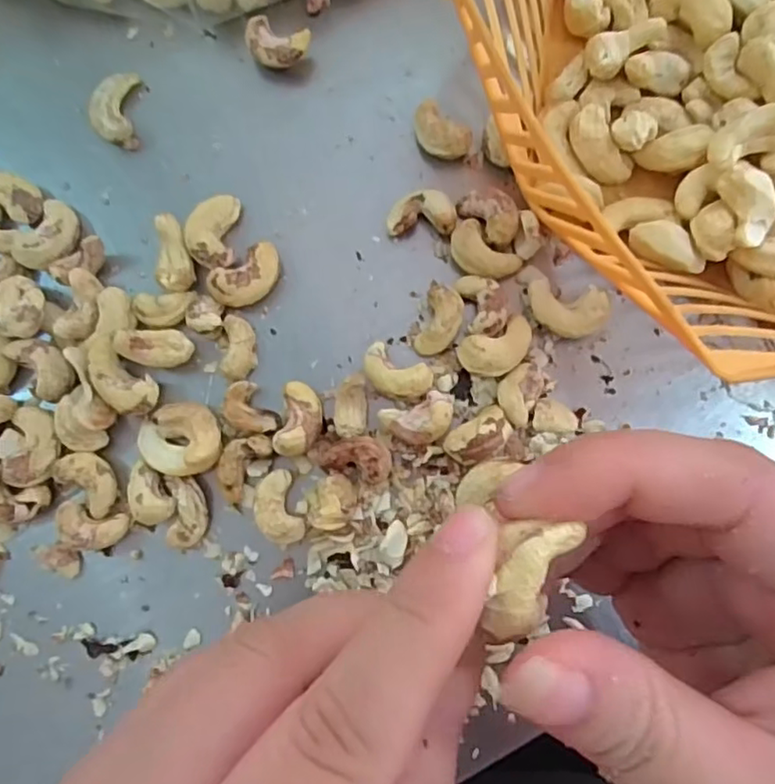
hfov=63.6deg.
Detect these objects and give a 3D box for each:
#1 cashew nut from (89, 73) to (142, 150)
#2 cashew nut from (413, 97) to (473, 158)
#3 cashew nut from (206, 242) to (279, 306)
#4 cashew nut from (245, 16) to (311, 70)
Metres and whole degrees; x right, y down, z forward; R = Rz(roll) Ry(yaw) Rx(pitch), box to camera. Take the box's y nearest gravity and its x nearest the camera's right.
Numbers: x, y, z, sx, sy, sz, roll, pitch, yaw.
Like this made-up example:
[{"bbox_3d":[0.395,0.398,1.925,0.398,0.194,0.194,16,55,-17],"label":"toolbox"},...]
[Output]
[{"bbox_3d":[-0.102,-0.106,0.236,0.016,0.007,0.028,1,83,4],"label":"cashew nut"},{"bbox_3d":[0.018,-0.092,0.224,0.014,0.012,0.023,-43,82,-2],"label":"cashew nut"},{"bbox_3d":[-0.049,-0.040,0.221,0.026,0.012,0.015,-34,82,0],"label":"cashew nut"},{"bbox_3d":[-0.041,-0.126,0.232,0.022,0.014,0.015,20,85,6],"label":"cashew nut"}]

